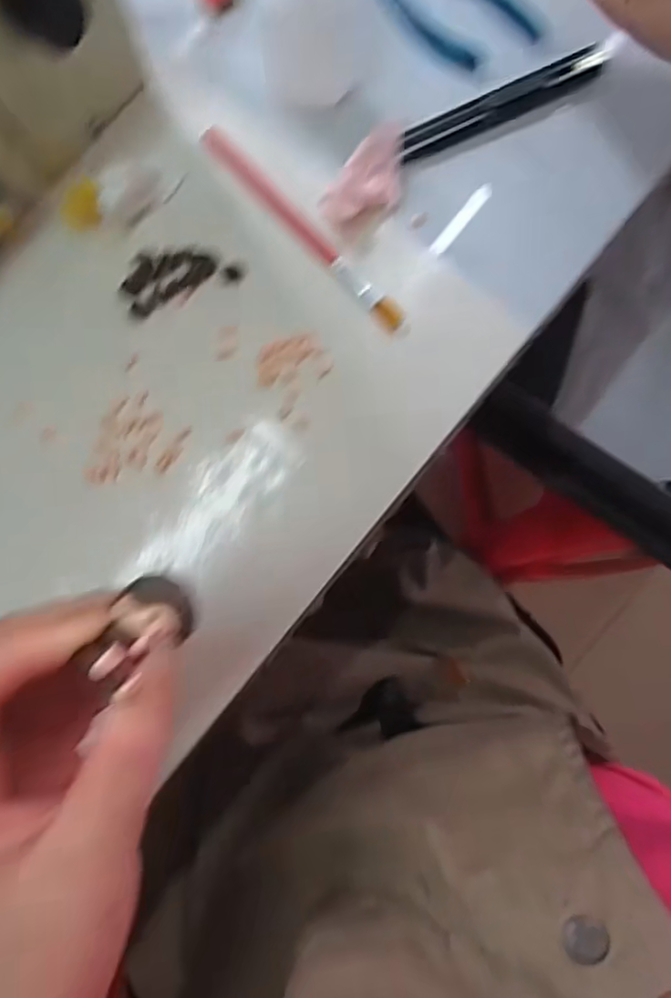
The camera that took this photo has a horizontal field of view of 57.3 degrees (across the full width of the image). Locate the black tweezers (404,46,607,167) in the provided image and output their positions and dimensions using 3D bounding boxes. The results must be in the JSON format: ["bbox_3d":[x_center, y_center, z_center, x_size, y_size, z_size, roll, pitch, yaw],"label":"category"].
[{"bbox_3d":[0.086,-0.208,0.321,0.116,0.008,0.017,-25,85,-4],"label":"black tweezers"}]

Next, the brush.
[{"bbox_3d":[-0.018,-0.141,0.317,0.011,0.007,0.147,-43,86,-5],"label":"brush"}]

